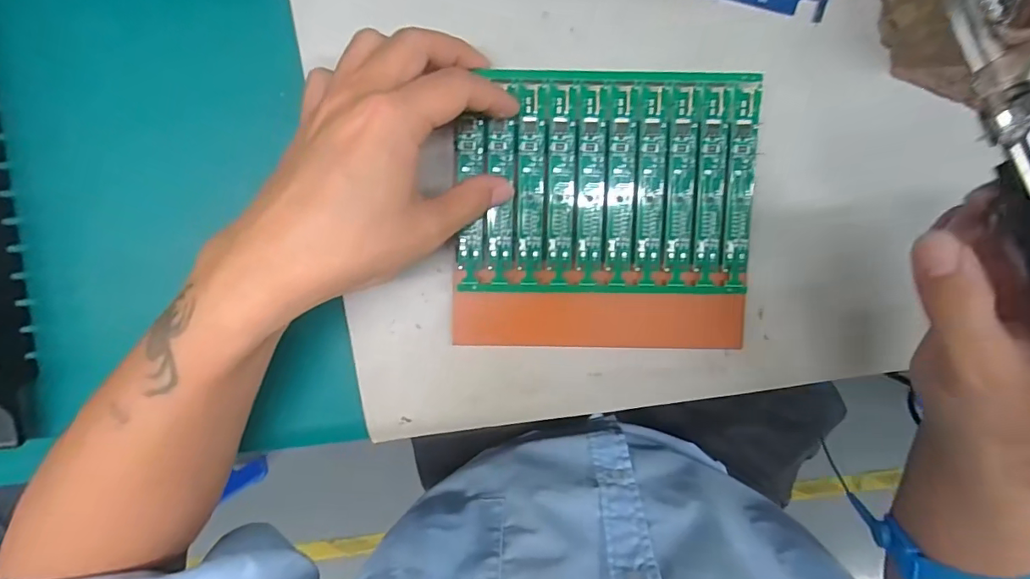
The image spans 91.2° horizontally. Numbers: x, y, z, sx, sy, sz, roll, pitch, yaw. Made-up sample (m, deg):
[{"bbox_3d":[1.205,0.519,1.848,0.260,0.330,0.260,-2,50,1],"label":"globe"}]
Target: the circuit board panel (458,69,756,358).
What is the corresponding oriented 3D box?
[{"bbox_3d":[0.050,-0.042,0.284,0.163,0.007,0.152,1,99,-2],"label":"circuit board panel"}]

